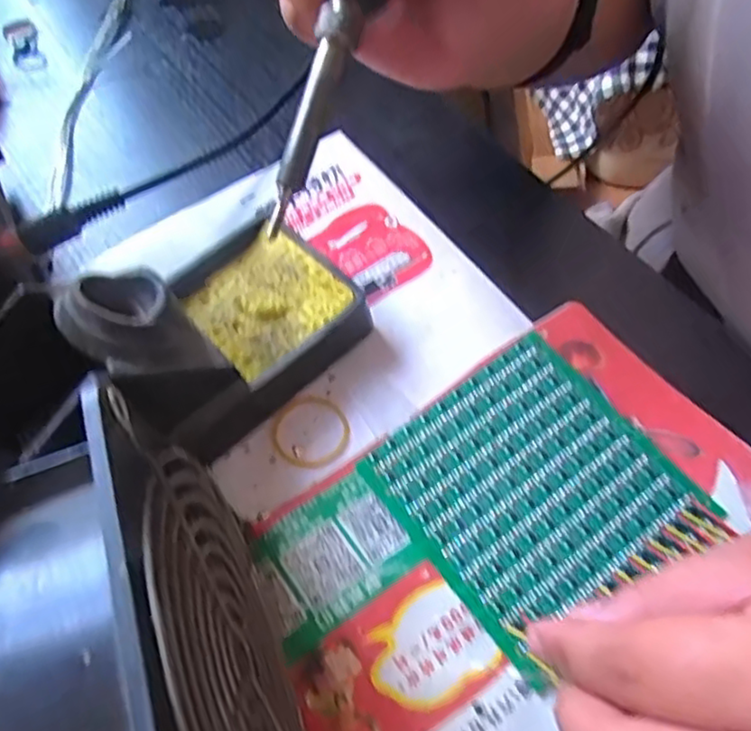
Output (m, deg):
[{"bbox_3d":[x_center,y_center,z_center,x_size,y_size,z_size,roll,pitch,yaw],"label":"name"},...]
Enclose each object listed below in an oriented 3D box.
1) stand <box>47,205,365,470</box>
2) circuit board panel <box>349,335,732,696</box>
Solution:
[{"bbox_3d":[-0.063,-0.025,0.265,0.100,0.078,0.069,-40,65,-19],"label":"stand"},{"bbox_3d":[0.059,0.045,0.254,0.093,0.004,0.098,-34,66,-14],"label":"circuit board panel"}]

